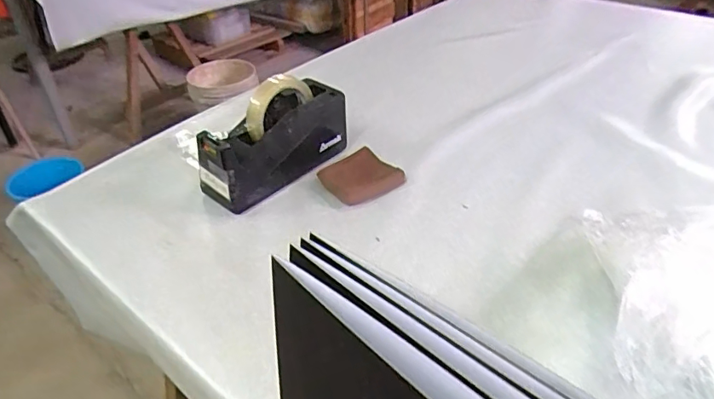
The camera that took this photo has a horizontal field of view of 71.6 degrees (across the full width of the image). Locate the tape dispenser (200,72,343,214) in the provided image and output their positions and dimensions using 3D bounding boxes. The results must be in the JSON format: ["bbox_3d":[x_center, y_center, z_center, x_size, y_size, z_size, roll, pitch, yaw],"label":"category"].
[{"bbox_3d":[-0.104,-0.081,0.629,0.064,0.117,0.199,30,47,34],"label":"tape dispenser"}]

